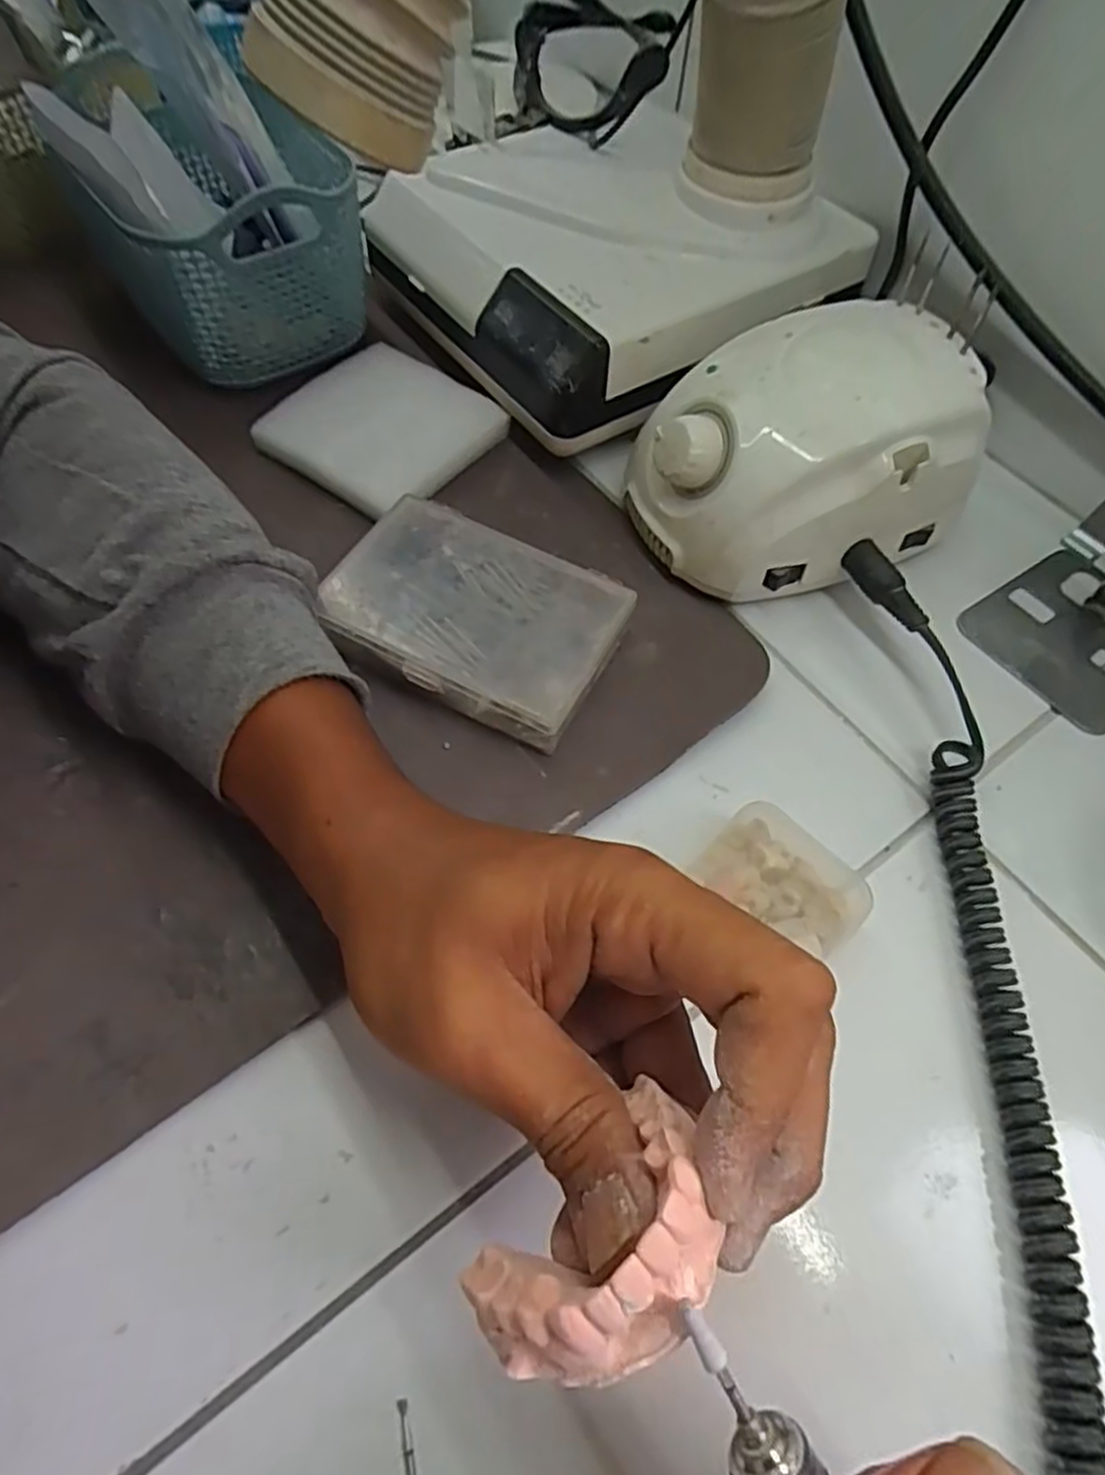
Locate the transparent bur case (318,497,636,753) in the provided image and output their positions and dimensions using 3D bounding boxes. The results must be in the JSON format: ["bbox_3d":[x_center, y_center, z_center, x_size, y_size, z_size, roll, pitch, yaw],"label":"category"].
[{"bbox_3d":[-0.033,-0.051,0.310,0.115,0.025,0.078,26,63,10],"label":"transparent bur case"}]

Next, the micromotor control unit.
[{"bbox_3d":[0.110,-0.124,0.328,0.135,0.082,0.091,-17,64,-12],"label":"micromotor control unit"}]

